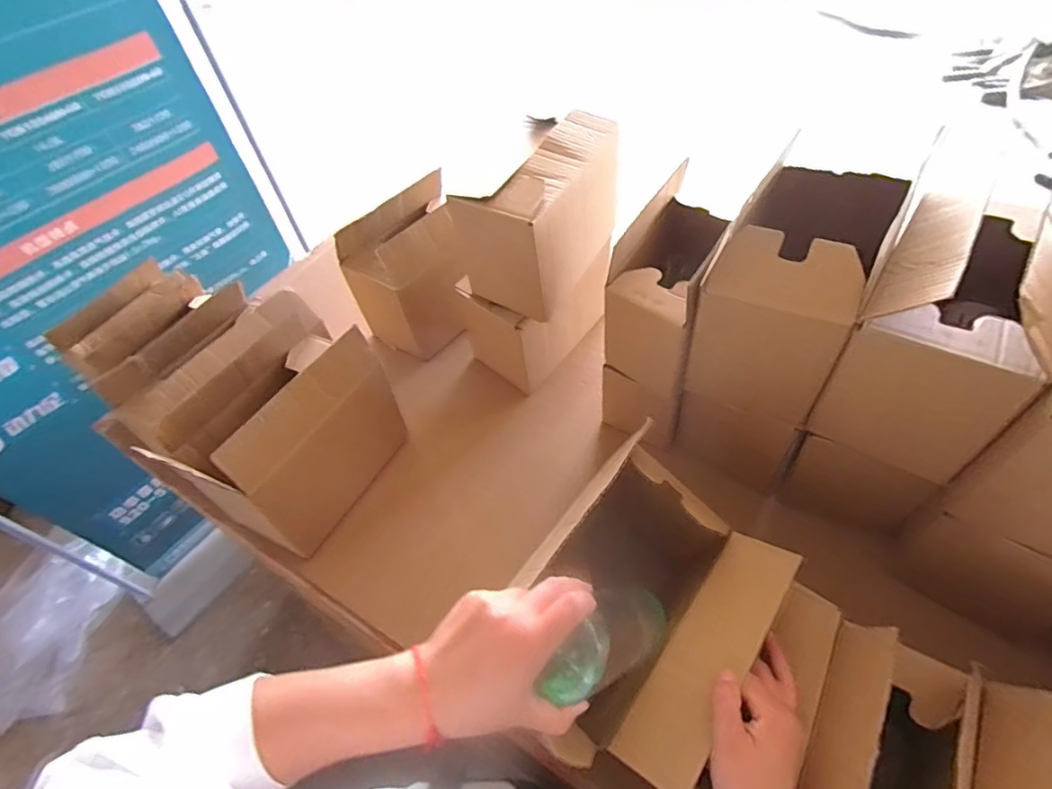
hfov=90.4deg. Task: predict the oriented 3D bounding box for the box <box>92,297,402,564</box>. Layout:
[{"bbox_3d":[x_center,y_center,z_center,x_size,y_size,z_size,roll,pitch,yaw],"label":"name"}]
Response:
[{"bbox_3d":[-0.308,0.033,0.681,0.164,0.211,0.247,20,57,20],"label":"box"}]

